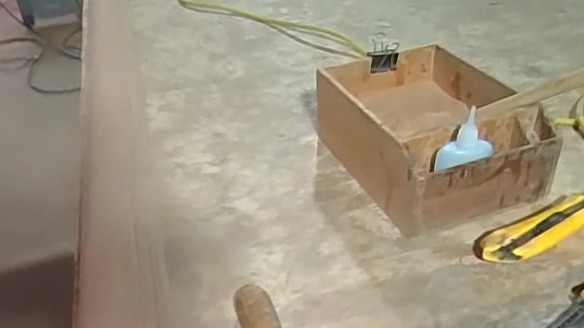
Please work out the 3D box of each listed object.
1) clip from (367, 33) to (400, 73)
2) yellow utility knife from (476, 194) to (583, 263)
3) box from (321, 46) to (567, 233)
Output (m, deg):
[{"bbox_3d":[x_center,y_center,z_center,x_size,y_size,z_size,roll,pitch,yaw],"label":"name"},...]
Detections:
[{"bbox_3d":[0.100,-0.122,0.622,0.032,0.035,0.025,0,34,3],"label":"clip"},{"bbox_3d":[0.232,0.052,0.487,0.169,0.020,0.035,-18,37,-22],"label":"yellow utility knife"},{"bbox_3d":[0.135,-0.034,0.565,0.156,0.085,0.201,-14,35,-17],"label":"box"}]

